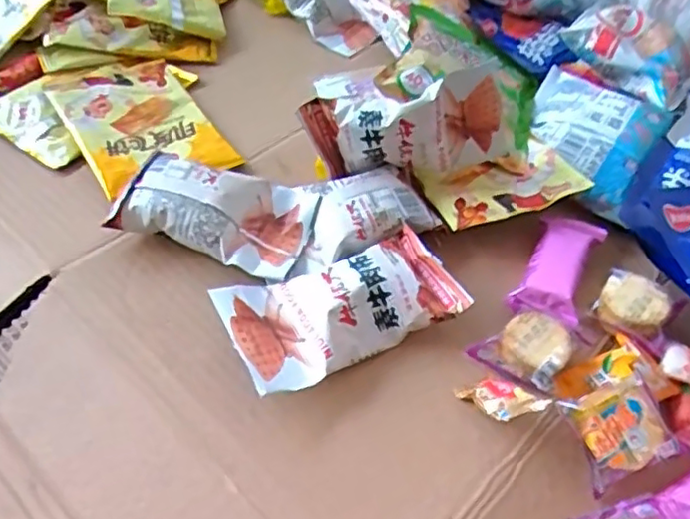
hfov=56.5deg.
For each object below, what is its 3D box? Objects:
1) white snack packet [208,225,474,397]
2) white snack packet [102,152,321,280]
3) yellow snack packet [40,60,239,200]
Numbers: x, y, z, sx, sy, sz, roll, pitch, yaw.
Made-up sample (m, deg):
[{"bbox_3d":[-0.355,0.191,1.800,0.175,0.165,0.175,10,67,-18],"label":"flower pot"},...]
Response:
[{"bbox_3d":[-0.002,0.029,0.391,0.137,0.027,0.073,-19,54,-21],"label":"white snack packet"},{"bbox_3d":[-0.084,-0.035,0.432,0.130,0.036,0.079,17,50,9],"label":"white snack packet"},{"bbox_3d":[-0.164,-0.114,0.502,0.100,0.020,0.182,-25,53,-22],"label":"yellow snack packet"}]

